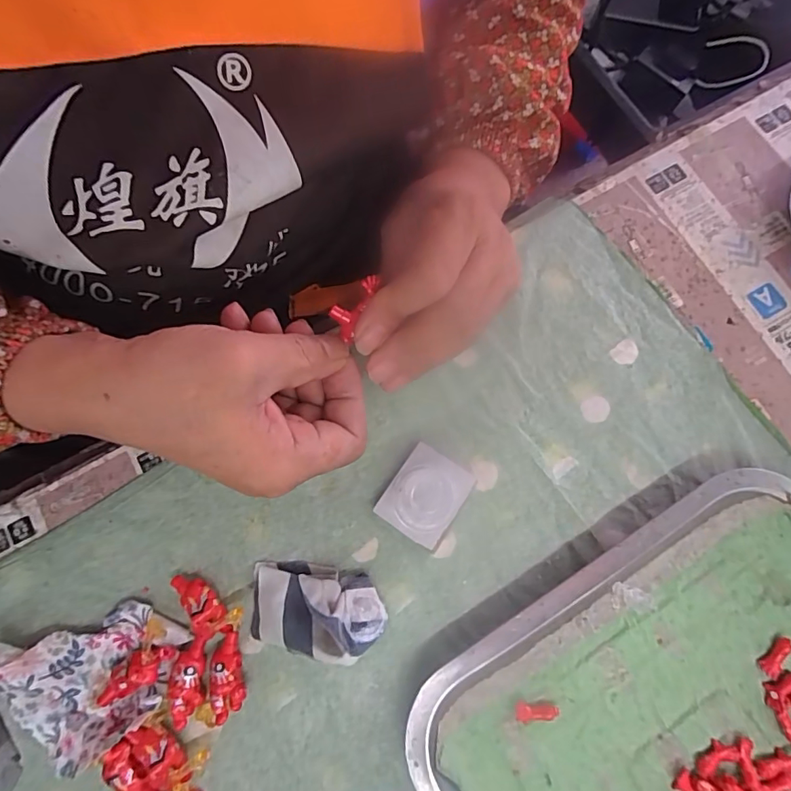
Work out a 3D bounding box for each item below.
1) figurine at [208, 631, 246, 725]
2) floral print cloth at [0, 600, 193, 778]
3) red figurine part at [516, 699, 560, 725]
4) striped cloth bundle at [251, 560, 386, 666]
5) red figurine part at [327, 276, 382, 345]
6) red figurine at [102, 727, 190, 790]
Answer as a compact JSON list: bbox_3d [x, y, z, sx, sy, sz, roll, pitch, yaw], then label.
[{"bbox_3d":[-0.092,0.152,0.268,0.018,0.014,0.040,-12,76,-3],"label":"figurine"},{"bbox_3d":[-0.168,0.143,0.266,0.089,0.018,0.085,42,80,10],"label":"floral print cloth"},{"bbox_3d":[0.076,0.171,0.266,0.022,0.007,0.010,4,76,2],"label":"red figurine part"},{"bbox_3d":[-0.044,0.117,0.271,0.075,0.026,0.042,9,76,3],"label":"striped cloth bundle"},{"bbox_3d":[-0.021,-0.045,0.251,0.016,0.008,0.035,38,106,9],"label":"red figurine part"},{"bbox_3d":[-0.130,0.192,0.257,0.033,0.014,0.034,0,76,0],"label":"red figurine"}]

